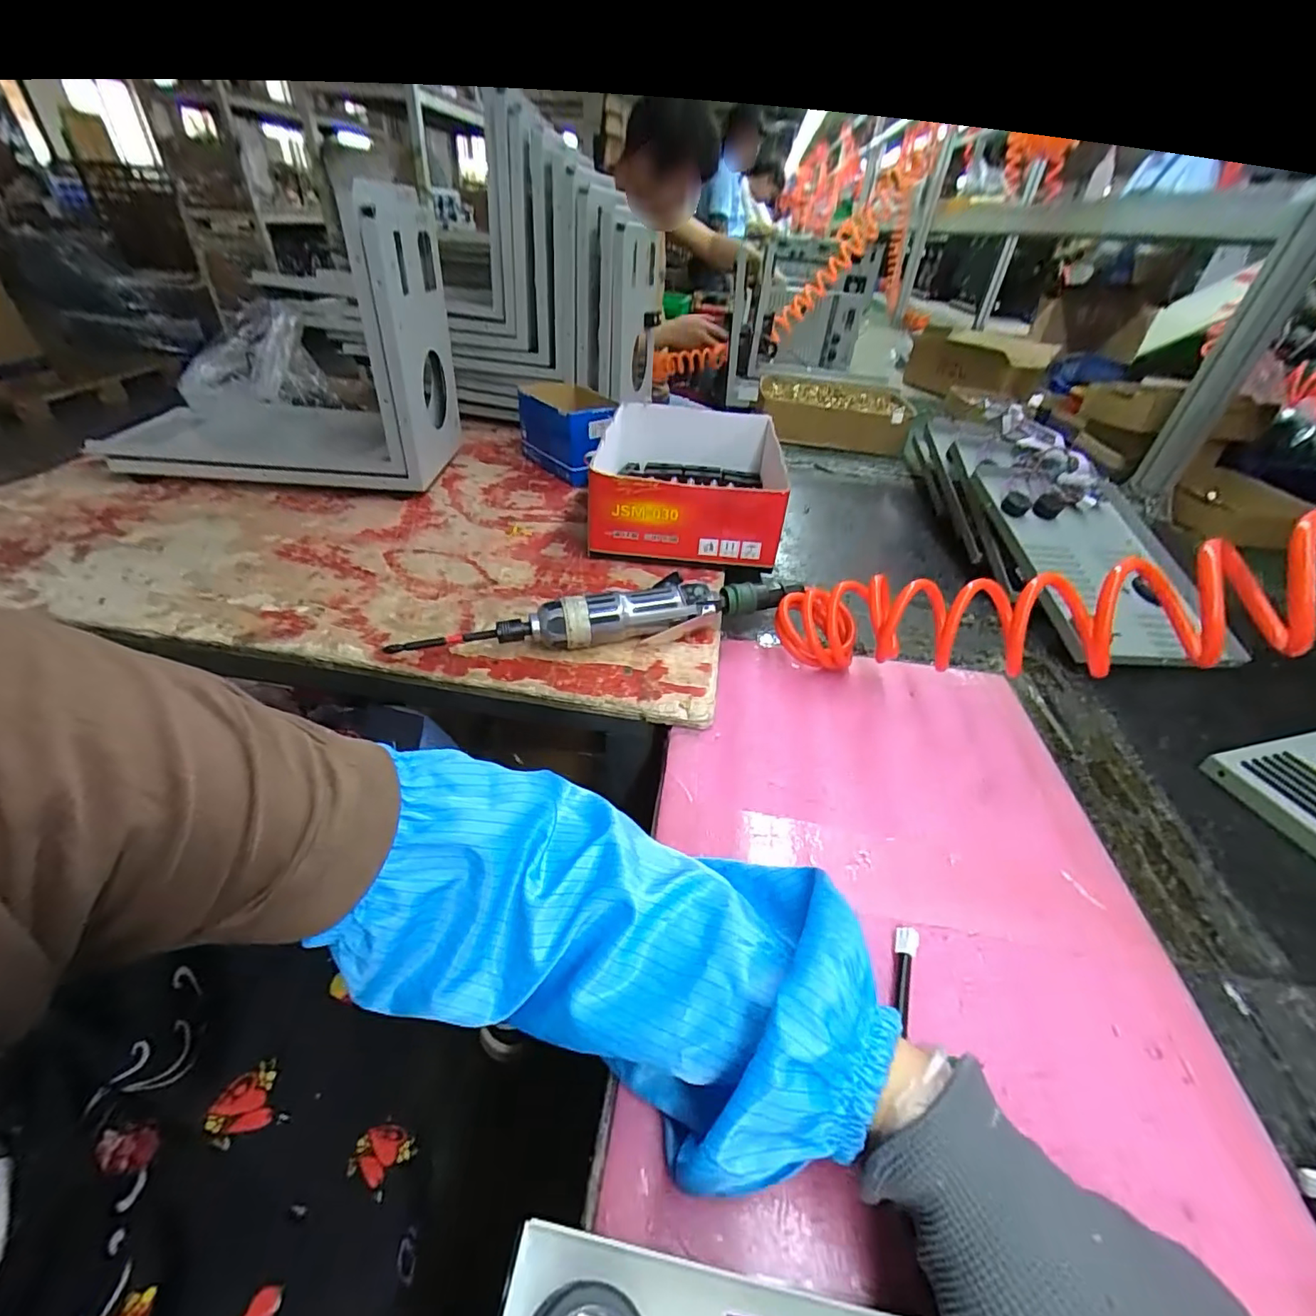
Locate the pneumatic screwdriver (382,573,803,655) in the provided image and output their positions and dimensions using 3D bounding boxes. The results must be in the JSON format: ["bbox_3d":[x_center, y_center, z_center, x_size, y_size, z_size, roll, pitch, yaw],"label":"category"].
[{"bbox_3d":[-0.040,-0.031,0.459,0.339,0.046,0.048,-7,40,-15],"label":"pneumatic screwdriver"}]

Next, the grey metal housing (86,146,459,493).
[{"bbox_3d":[-0.488,-0.380,0.659,0.434,0.284,0.219,2,38,-4],"label":"grey metal housing"}]

